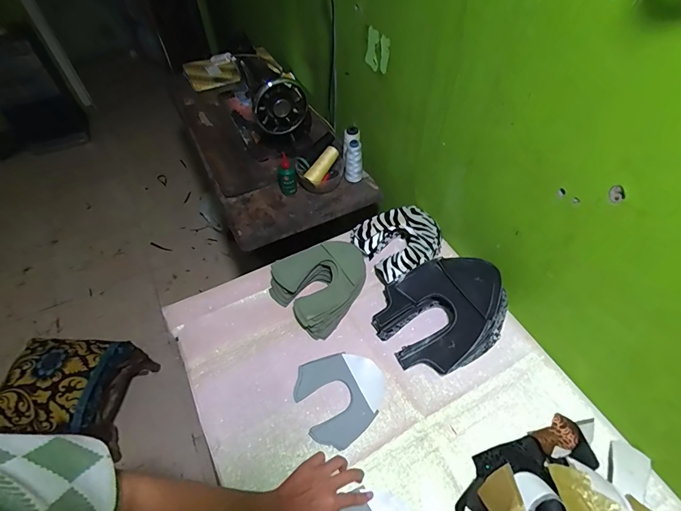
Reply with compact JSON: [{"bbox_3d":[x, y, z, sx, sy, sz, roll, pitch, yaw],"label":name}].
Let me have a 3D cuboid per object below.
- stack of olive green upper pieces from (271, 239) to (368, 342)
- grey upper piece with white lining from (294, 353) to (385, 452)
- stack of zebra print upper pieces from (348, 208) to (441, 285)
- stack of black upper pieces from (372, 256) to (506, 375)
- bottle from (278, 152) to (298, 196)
[{"bbox_3d":[-0.047,0.046,0.757,0.176,0.069,0.179,33,60,24],"label":"stack of olive green upper pieces"},{"bbox_3d":[0.005,0.240,0.647,0.149,0.006,0.147,-21,55,-15],"label":"grey upper piece with white lining"},{"bbox_3d":[0.137,-0.033,0.813,0.190,0.080,0.160,-25,56,-17],"label":"stack of zebra print upper pieces"},{"bbox_3d":[0.196,0.096,0.697,0.244,0.098,0.195,-24,56,-16],"label":"stack of black upper pieces"},{"bbox_3d":[-0.134,-0.197,0.930,0.044,0.100,0.035,-11,53,-7],"label":"bottle"}]

